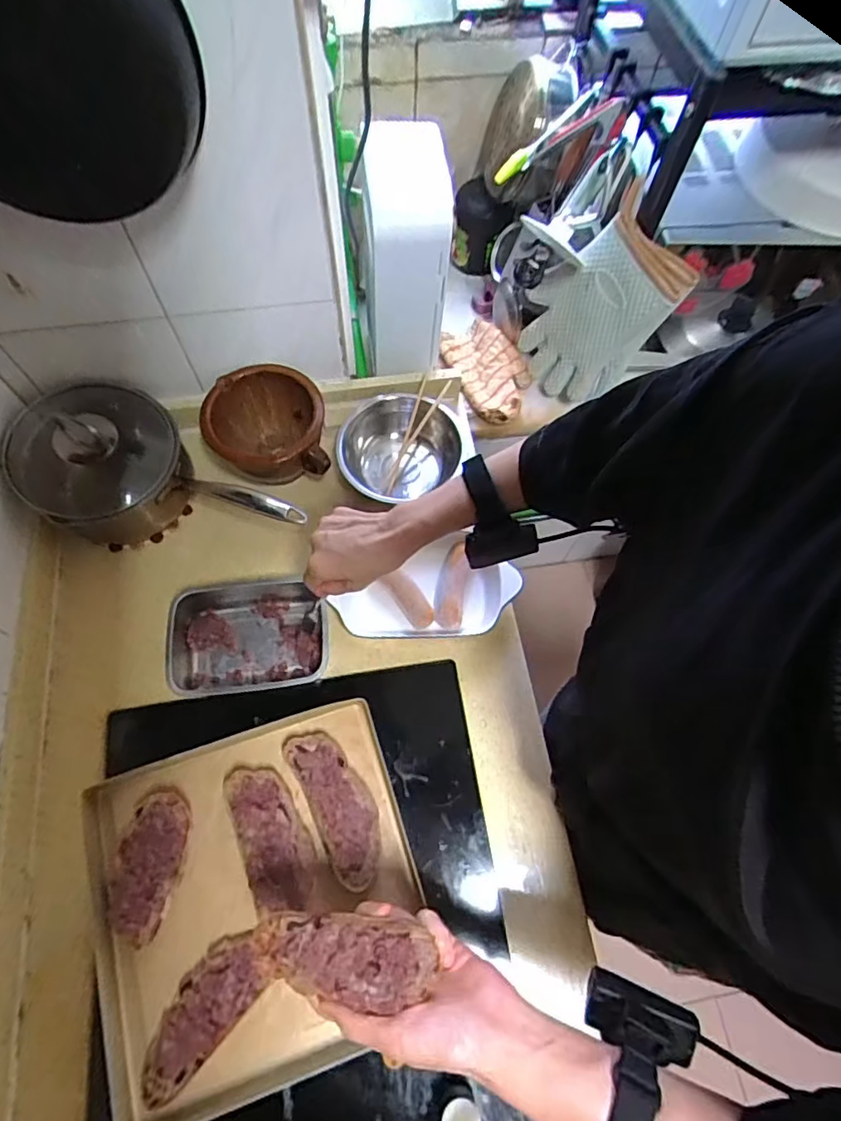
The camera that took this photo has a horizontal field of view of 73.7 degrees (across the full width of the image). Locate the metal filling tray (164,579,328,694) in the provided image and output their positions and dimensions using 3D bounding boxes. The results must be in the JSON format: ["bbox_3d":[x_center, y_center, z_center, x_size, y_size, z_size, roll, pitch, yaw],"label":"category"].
[{"bbox_3d":[-0.209,0.093,0.678,0.193,0.059,0.133,-6,67,-5],"label":"metal filling tray"}]

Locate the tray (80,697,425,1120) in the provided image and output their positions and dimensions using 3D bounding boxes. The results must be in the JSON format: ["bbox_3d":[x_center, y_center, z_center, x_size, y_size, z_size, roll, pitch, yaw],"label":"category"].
[{"bbox_3d":[-0.152,0.307,0.518,0.287,0.046,0.282,-16,68,-9],"label":"tray"}]

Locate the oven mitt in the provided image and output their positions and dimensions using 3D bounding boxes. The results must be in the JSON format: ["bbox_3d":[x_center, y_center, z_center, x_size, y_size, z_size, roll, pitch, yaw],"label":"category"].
[{"bbox_3d":[0.260,-0.359,0.826,0.050,0.290,0.144,-37,85,-25],"label":"oven mitt"}]

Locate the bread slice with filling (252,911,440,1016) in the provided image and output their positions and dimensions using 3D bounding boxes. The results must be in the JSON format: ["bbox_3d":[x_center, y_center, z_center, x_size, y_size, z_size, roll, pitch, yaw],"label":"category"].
[{"bbox_3d":[-0.055,0.272,0.387,0.127,0.017,0.047,-3,66,13],"label":"bread slice with filling"}]

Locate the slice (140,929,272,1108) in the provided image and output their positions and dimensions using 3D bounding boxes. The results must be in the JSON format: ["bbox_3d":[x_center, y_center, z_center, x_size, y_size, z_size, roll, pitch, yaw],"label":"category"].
[{"bbox_3d":[-0.188,0.386,0.479,0.057,0.030,0.130,38,71,13],"label":"slice"}]

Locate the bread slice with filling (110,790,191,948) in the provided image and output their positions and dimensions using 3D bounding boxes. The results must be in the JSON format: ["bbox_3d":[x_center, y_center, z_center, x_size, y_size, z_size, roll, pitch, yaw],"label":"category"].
[{"bbox_3d":[-0.248,0.275,0.510,0.062,0.018,0.117,9,71,9],"label":"bread slice with filling"}]

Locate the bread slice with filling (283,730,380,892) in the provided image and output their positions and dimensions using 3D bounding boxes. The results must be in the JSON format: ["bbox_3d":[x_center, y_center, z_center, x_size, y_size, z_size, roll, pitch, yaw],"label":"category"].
[{"bbox_3d":[-0.079,0.232,0.541,0.054,0.026,0.147,-26,70,-13],"label":"bread slice with filling"}]

